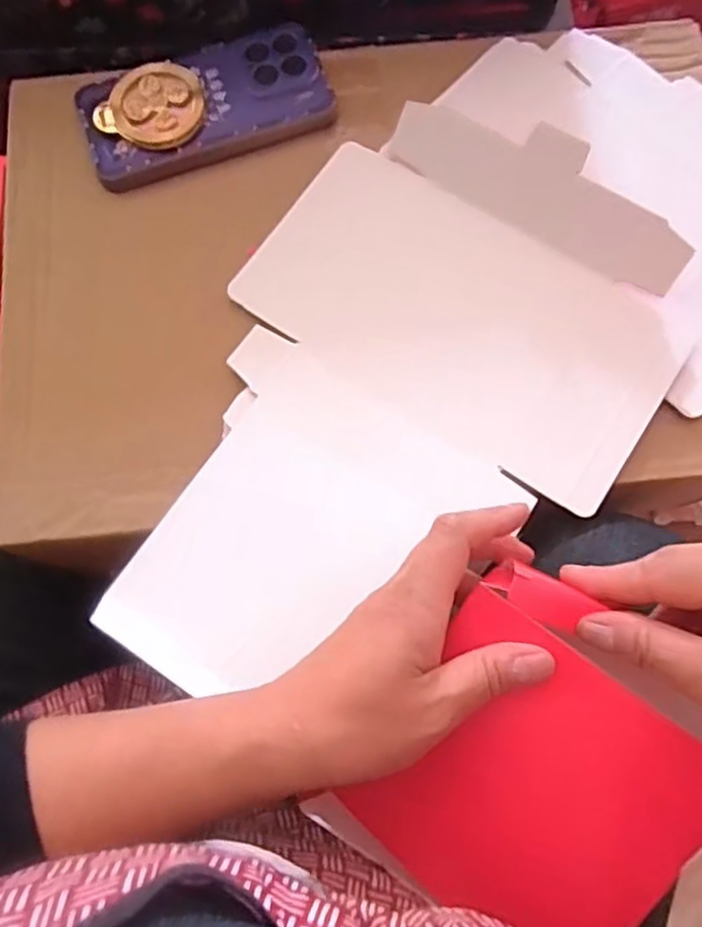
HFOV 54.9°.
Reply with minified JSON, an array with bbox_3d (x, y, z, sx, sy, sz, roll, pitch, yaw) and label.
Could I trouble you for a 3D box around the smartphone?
[{"bbox_3d":[-0.088,-0.220,0.414,0.150,0.016,0.078,-15,75,-4],"label":"smartphone"}]

